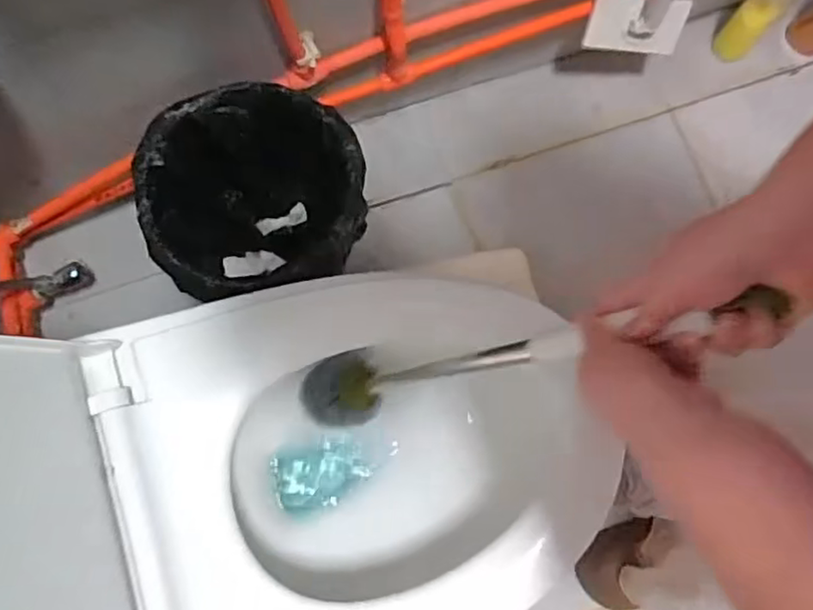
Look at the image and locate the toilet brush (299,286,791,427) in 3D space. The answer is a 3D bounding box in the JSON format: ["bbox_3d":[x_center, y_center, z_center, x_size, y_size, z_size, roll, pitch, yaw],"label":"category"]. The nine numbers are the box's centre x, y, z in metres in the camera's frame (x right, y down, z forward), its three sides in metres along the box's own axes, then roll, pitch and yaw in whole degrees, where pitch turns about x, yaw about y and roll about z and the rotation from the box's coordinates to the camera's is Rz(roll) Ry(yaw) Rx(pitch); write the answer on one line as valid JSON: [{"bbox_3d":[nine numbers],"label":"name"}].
[{"bbox_3d":[0.049,0.049,0.548,0.068,0.502,0.077,7,75,-34],"label":"toilet brush"}]

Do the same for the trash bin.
[{"bbox_3d":[-0.192,-0.123,0.892,0.266,0.250,0.244,0,78,-2],"label":"trash bin"}]

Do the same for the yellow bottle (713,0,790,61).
[{"bbox_3d":[0.585,-0.490,1.054,0.048,0.233,0.057,-37,80,-32],"label":"yellow bottle"}]

